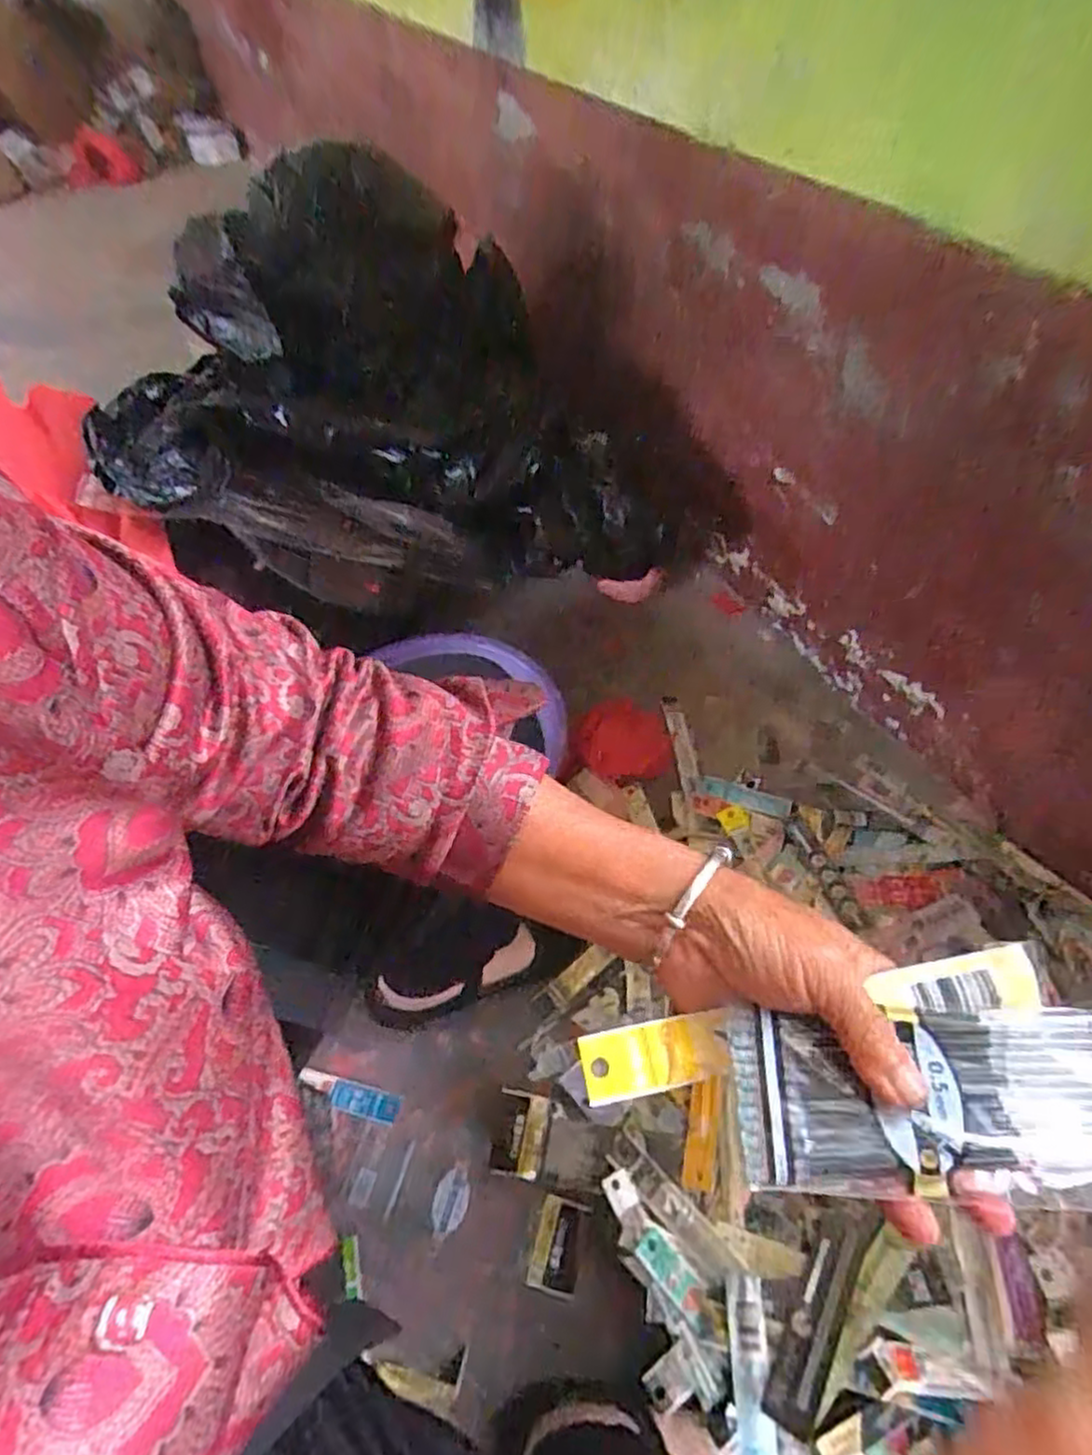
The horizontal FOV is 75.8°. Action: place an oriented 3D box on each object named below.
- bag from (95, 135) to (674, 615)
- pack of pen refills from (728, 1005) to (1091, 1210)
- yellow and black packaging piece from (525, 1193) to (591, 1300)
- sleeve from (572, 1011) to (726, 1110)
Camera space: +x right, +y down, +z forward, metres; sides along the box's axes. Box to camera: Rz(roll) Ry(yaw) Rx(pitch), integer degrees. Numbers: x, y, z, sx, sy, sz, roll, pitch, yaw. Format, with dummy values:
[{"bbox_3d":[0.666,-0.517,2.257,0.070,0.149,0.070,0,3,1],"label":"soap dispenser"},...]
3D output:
[{"bbox_3d":[-0.152,-0.339,0.750,0.540,0.345,0.238,-5,55,0],"label":"bag"},{"bbox_3d":[0.161,0.133,0.252,0.179,0.012,0.060,-3,55,2],"label":"pack of pen refills"},{"bbox_3d":[0.010,0.434,0.586,0.039,0.004,0.068,10,72,16],"label":"yellow and black packaging piece"},{"bbox_3d":[0.044,0.132,0.283,0.058,0.010,0.024,-10,55,-3],"label":"sleeve"}]

